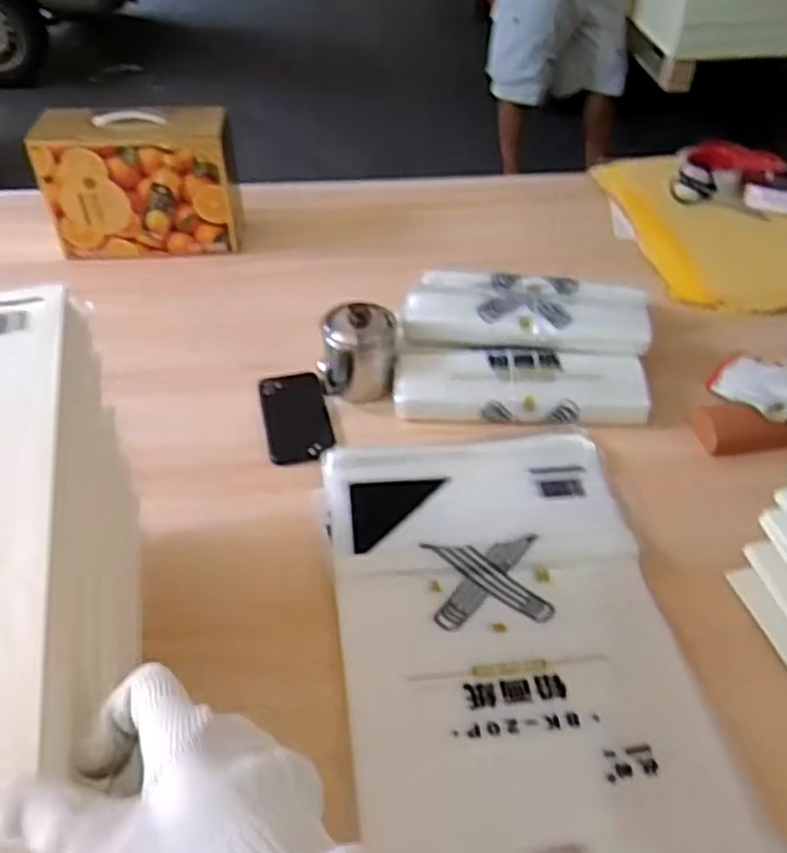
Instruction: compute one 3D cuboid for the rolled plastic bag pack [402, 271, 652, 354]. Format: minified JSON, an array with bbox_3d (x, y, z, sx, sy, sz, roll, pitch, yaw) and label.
[{"bbox_3d":[0.170,-0.147,0.978,0.297,0.068,0.144,6,44,7],"label":"rolled plastic bag pack"}]

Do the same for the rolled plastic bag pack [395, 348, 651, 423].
[{"bbox_3d":[0.153,-0.049,0.916,0.298,0.043,0.090,4,44,4],"label":"rolled plastic bag pack"}]

